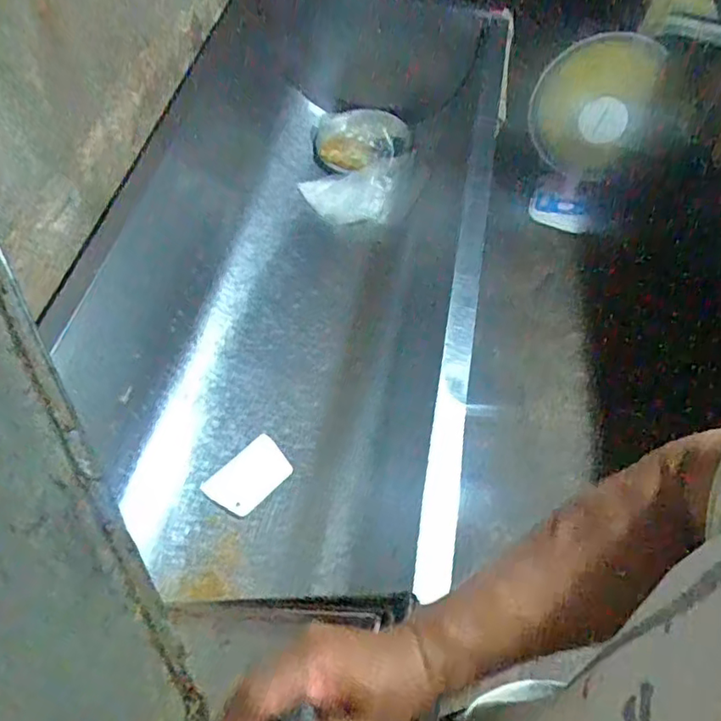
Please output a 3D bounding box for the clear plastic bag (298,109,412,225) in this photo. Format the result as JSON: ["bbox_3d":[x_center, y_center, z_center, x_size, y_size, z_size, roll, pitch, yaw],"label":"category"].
[{"bbox_3d":[-0.020,-0.408,1.210,0.208,0.060,0.252,18,76,0],"label":"clear plastic bag"}]

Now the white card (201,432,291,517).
[{"bbox_3d":[-0.171,0.179,0.918,0.084,0.005,0.126,38,61,20],"label":"white card"}]

